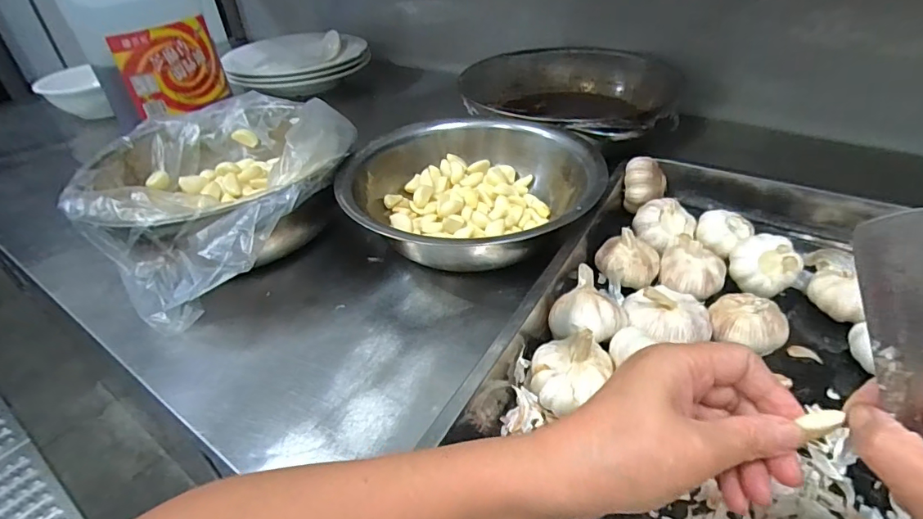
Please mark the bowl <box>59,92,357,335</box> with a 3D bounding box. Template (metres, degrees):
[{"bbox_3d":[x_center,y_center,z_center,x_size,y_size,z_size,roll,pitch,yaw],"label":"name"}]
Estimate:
[{"bbox_3d":[-0.260,-0.076,0.552,0.290,0.118,0.274,-3,38,2],"label":"bowl"}]

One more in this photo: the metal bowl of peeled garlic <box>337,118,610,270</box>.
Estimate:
[{"bbox_3d":[0.015,-0.071,0.545,0.269,0.092,0.222,13,41,21],"label":"metal bowl of peeled garlic"}]

